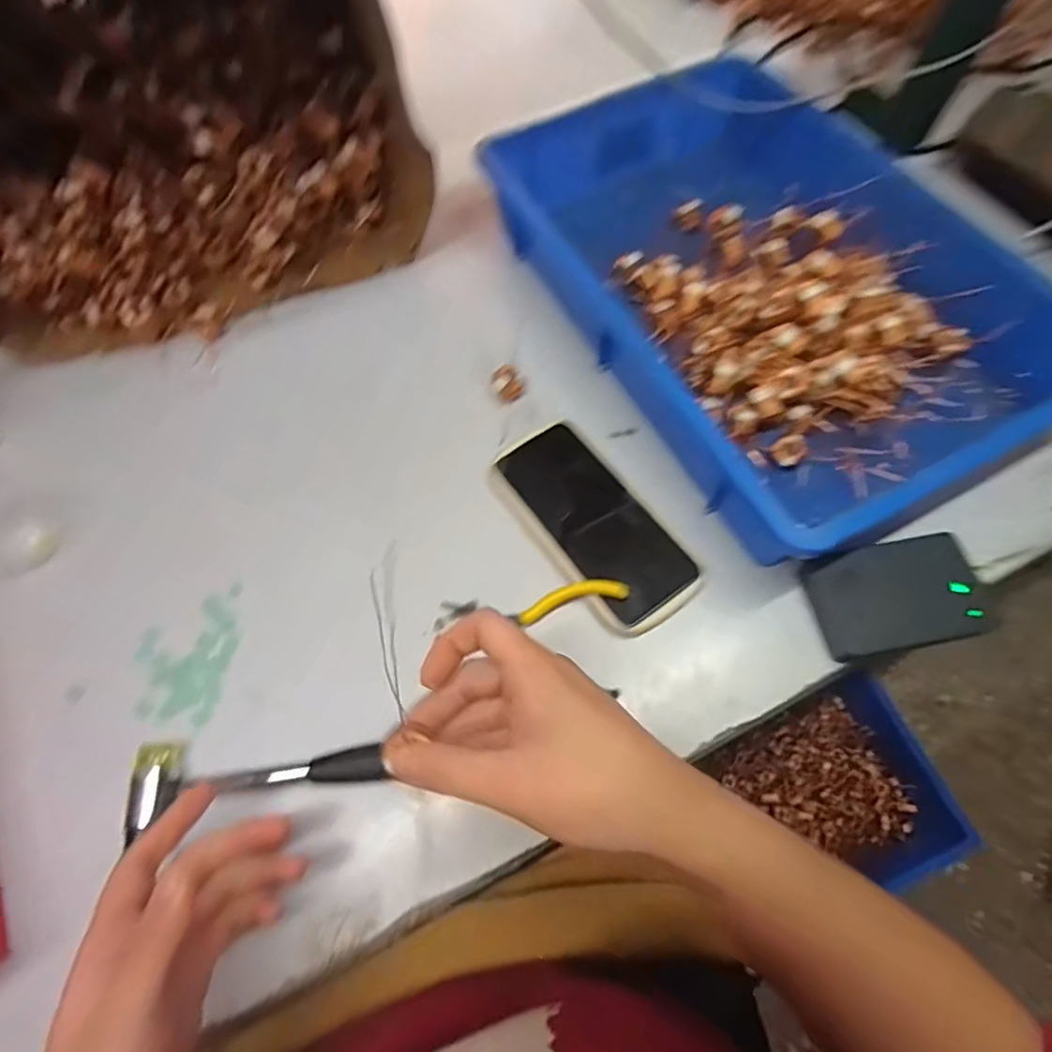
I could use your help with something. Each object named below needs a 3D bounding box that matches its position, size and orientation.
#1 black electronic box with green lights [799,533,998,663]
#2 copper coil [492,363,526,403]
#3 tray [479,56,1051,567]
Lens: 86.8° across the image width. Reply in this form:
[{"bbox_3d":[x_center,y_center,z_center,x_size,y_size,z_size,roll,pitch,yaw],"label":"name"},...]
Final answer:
[{"bbox_3d":[0.241,0.043,0.360,0.102,0.022,0.068,-11,66,-4],"label":"black electronic box with green lights"},{"bbox_3d":[-0.015,-0.116,0.454,0.023,0.014,0.026,-35,69,-13],"label":"copper coil"},{"bbox_3d":[0.183,-0.204,0.451,0.273,0.075,0.438,-26,68,-10],"label":"tray"}]

